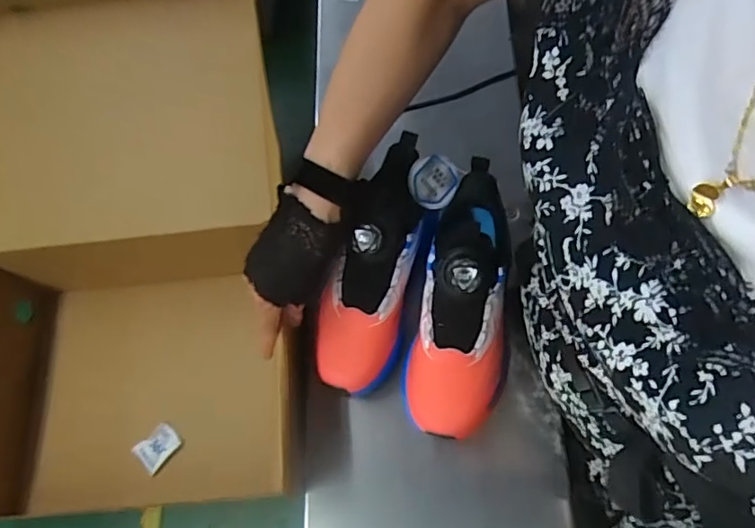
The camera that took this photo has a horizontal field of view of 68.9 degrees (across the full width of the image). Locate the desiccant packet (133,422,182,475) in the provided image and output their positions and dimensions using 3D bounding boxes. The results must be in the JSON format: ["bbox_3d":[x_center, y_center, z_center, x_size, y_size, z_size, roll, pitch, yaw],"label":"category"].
[{"bbox_3d":[-0.219,0.183,0.551,0.042,0.011,0.030,-43,73,-13],"label":"desiccant packet"}]

